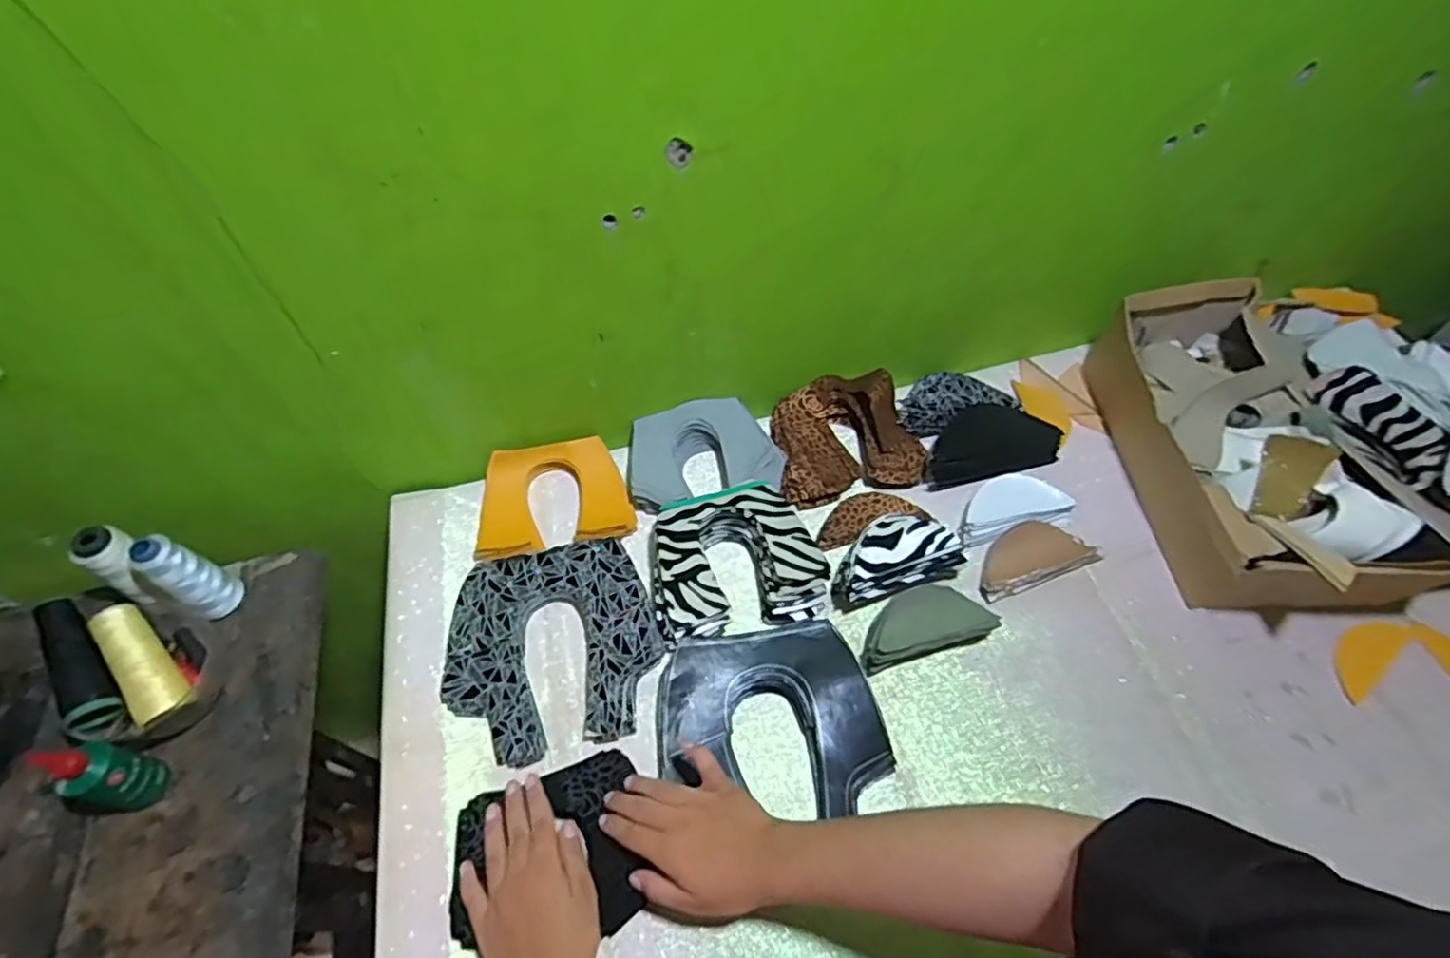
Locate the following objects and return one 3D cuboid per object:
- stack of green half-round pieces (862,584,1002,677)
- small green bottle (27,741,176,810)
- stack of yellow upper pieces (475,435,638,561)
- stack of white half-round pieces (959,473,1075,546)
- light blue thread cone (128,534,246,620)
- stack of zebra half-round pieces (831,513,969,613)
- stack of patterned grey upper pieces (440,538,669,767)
[{"bbox_3d":[0.184,0.138,0.632,0.123,0.048,0.056,-14,56,-7],"label":"stack of green half-round pieces"},{"bbox_3d":[-0.503,0.241,0.549,0.034,0.117,0.043,7,57,6],"label":"small green bottle"},{"bbox_3d":[-0.185,0.021,0.728,0.159,0.031,0.126,-12,57,-7],"label":"stack of yellow upper pieces"},{"bbox_3d":[0.298,0.025,0.710,0.111,0.034,0.062,-12,57,-7],"label":"stack of white half-round pieces"},{"bbox_3d":[-0.512,0.094,0.644,0.045,0.123,0.042,-1,56,1],"label":"light blue thread cone"},{"bbox_3d":[0.166,0.075,0.655,0.125,0.064,0.063,-15,57,-8],"label":"stack of zebra half-round pieces"},{"bbox_3d":[-0.162,0.156,0.638,0.191,0.030,0.190,-14,57,-7],"label":"stack of patterned grey upper pieces"}]

